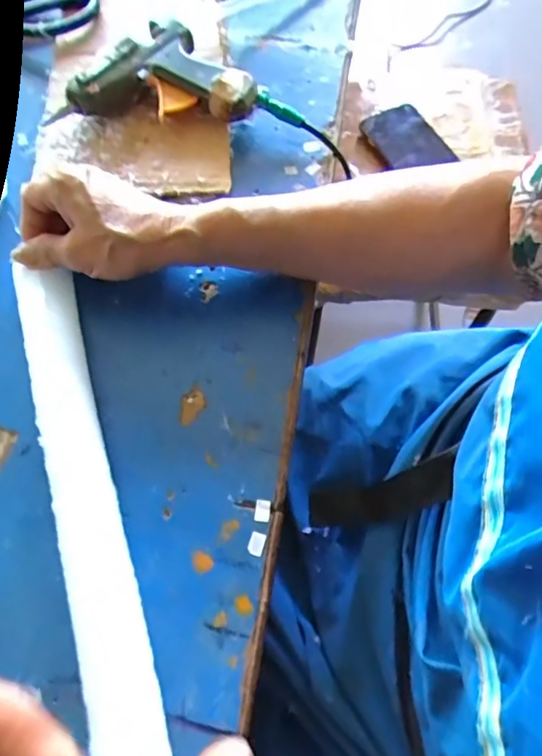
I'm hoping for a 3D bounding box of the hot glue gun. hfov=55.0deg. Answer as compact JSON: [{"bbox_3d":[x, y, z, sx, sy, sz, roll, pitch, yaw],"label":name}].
[{"bbox_3d":[-0.088,-0.234,0.409,0.146,0.032,0.080,-3,68,-2],"label":"hot glue gun"}]

